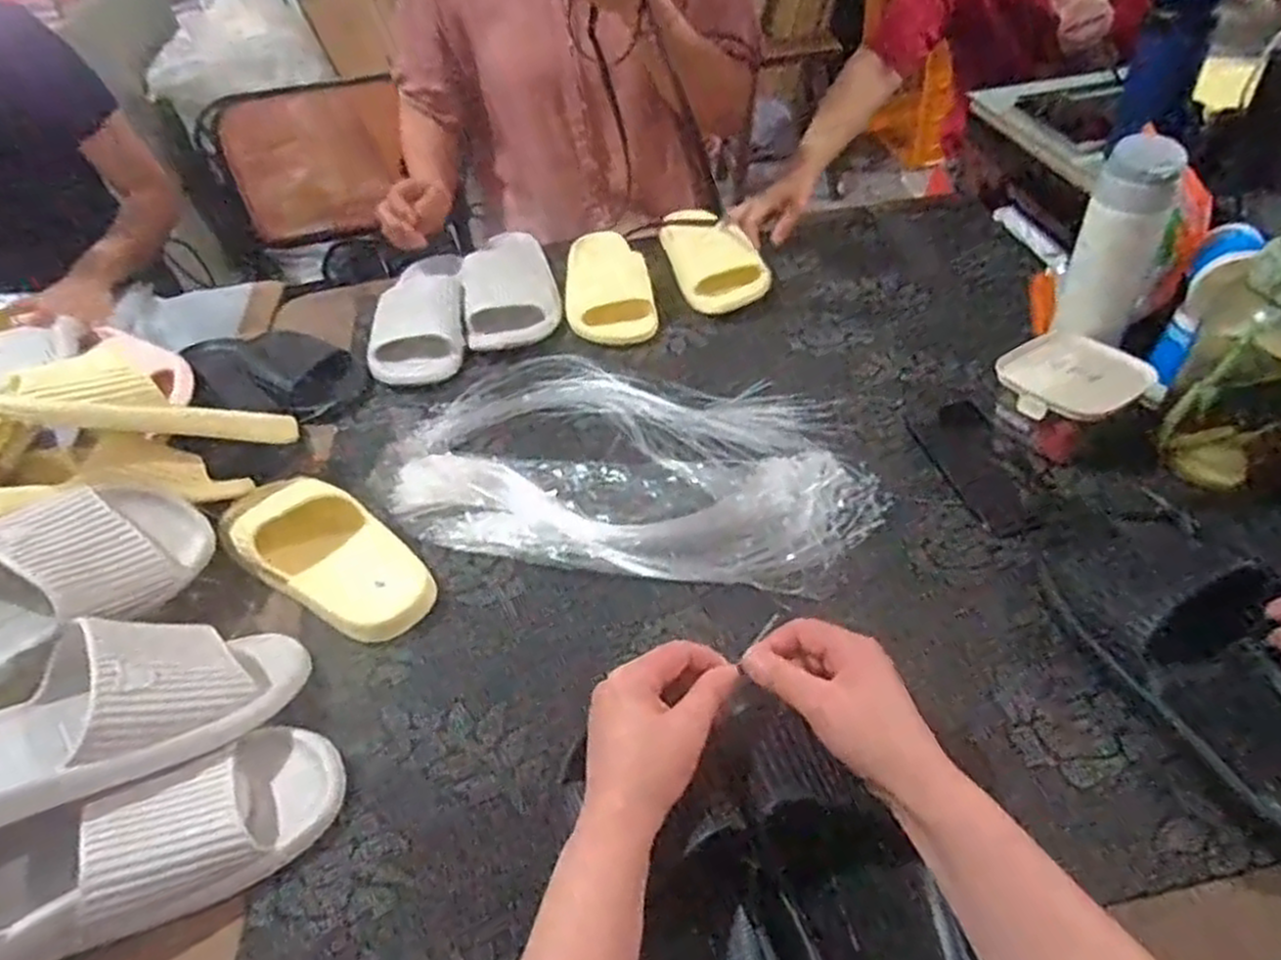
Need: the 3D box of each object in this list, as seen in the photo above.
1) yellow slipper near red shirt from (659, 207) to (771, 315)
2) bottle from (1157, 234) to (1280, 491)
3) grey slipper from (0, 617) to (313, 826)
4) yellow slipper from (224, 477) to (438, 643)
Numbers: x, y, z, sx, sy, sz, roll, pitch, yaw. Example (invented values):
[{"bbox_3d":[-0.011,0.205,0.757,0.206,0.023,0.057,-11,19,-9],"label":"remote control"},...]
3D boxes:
[{"bbox_3d":[0.087,-0.299,1.014,0.112,0.052,0.234,-13,44,-4],"label":"yellow slipper near red shirt"},{"bbox_3d":[0.502,-0.107,0.636,0.117,0.203,0.106,25,53,30],"label":"bottle"},{"bbox_3d":[-0.363,0.150,0.509,0.282,0.077,0.115,-19,43,-35],"label":"grey slipper"},{"bbox_3d":[-0.280,0.051,0.679,0.226,0.069,0.106,30,55,33],"label":"yellow slipper"}]

